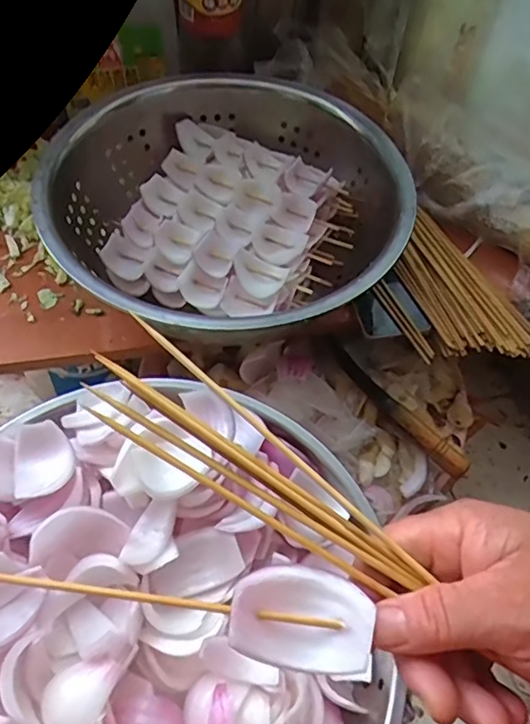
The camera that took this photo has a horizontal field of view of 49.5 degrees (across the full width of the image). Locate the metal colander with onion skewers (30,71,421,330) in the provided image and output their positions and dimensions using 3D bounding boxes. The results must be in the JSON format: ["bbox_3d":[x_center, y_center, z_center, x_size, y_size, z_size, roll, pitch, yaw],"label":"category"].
[{"bbox_3d":[-0.033,-0.145,0.571,0.322,0.115,0.322,3,52,-4],"label":"metal colander with onion skewers"}]

